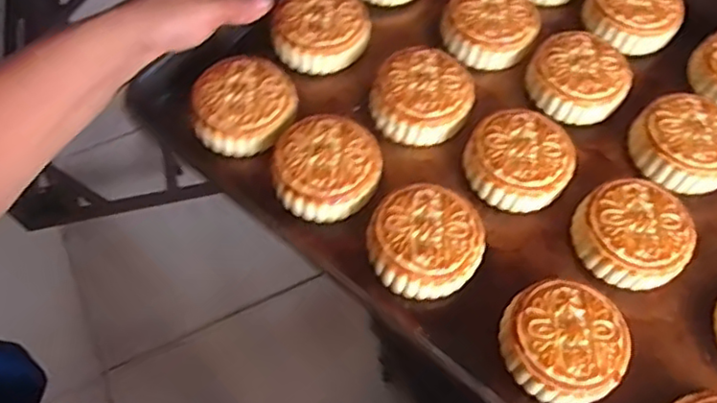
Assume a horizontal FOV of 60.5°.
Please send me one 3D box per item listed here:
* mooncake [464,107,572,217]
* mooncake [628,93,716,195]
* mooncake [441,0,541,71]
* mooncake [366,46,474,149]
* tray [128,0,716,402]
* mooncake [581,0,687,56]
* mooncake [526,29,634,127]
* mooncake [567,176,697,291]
[{"bbox_3d":[0.115,-0.029,0.442,0.070,0.031,0.068,0,63,0],"label":"mooncake"},{"bbox_3d":[0.243,-0.043,0.454,0.074,0.027,0.068,0,63,0],"label":"mooncake"},{"bbox_3d":[0.108,-0.145,0.502,0.072,0.031,0.071,0,63,0],"label":"mooncake"},{"bbox_3d":[0.049,-0.080,0.463,0.072,0.028,0.070,0,63,0],"label":"mooncake"},{"bbox_3d":[0.179,-0.032,0.447,0.582,0.051,0.391,37,69,17],"label":"tray"},{"bbox_3d":[0.229,-0.158,0.511,0.074,0.027,0.074,0,63,0],"label":"mooncake"},{"bbox_3d":[0.171,-0.095,0.479,0.071,0.031,0.066,0,63,0],"label":"mooncake"},{"bbox_3d":[0.186,0.021,0.416,0.072,0.026,0.069,0,63,0],"label":"mooncake"}]

